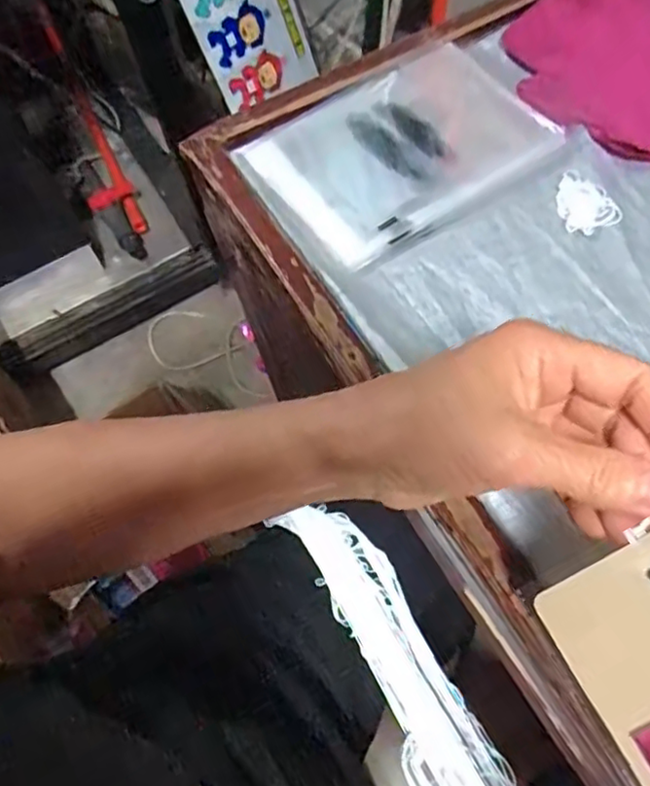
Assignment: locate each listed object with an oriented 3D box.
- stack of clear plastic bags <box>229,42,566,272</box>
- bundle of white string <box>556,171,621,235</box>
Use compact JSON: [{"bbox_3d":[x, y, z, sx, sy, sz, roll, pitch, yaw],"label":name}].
[{"bbox_3d":[0.054,-0.175,0.449,0.187,0.025,0.137,-29,64,-16],"label":"stack of clear plastic bags"},{"bbox_3d":[0.173,-0.128,0.424,0.041,0.004,0.046,-38,68,-13],"label":"bundle of white string"}]

